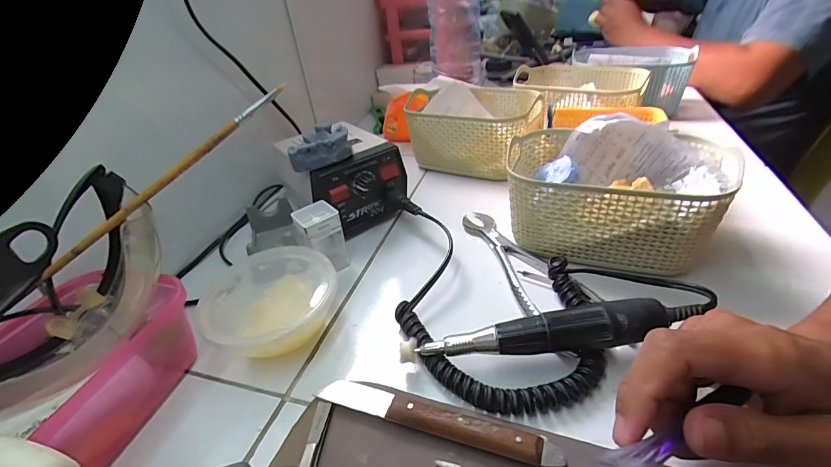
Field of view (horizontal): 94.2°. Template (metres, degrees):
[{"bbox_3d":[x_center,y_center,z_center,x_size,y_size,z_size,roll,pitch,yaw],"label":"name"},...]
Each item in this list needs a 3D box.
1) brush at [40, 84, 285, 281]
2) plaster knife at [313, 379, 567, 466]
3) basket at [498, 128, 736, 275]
[{"bbox_3d":[-0.166,-0.038,0.260,0.193,0.007,0.005,-43,44,-8],"label":"brush"},{"bbox_3d":[0.009,0.112,0.234,0.149,0.014,0.018,9,38,21],"label":"plaster knife"},{"bbox_3d":[0.172,-0.032,0.345,0.165,0.086,0.113,11,39,24],"label":"basket"}]

